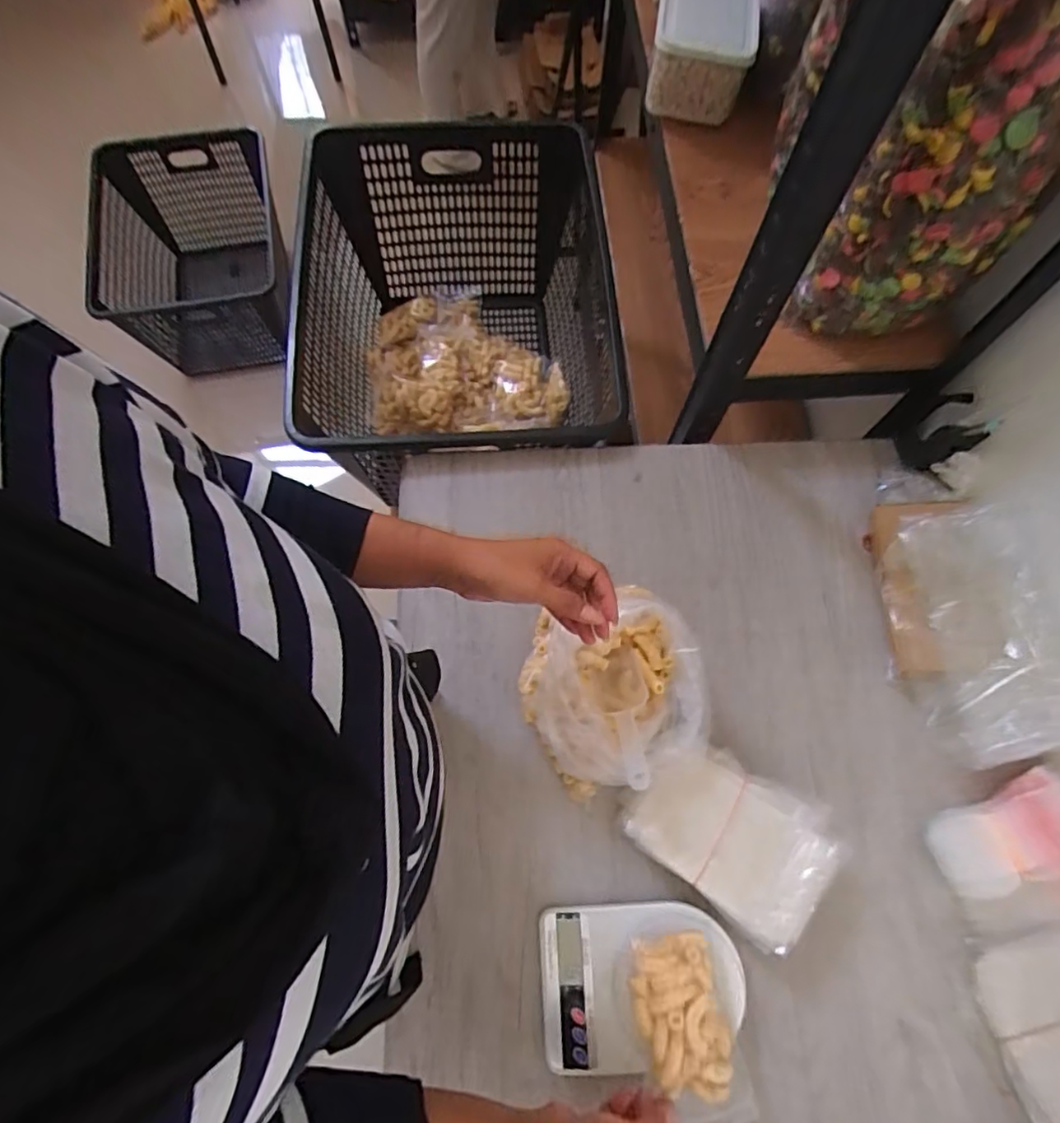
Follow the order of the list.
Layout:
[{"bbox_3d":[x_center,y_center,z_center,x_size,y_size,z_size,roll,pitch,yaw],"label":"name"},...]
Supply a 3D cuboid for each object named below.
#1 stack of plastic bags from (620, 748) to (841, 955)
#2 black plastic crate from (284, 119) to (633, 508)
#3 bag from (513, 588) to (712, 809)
[{"bbox_3d":[0.196,0.263,0.593,0.182,0.048,0.134,37,75,12],"label":"stack of plastic bags"},{"bbox_3d":[-0.101,-0.348,0.968,0.434,0.307,0.553,-2,71,-1],"label":"black plastic crate"},{"bbox_3d":[0.084,0.130,0.612,0.172,0.115,0.182,-17,69,-6],"label":"bag"}]

